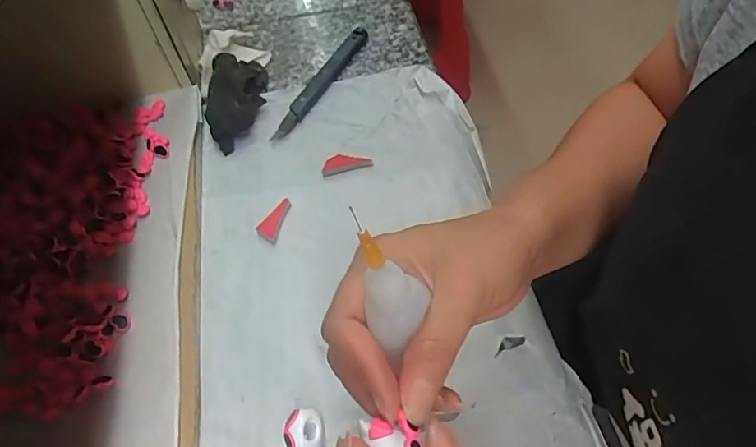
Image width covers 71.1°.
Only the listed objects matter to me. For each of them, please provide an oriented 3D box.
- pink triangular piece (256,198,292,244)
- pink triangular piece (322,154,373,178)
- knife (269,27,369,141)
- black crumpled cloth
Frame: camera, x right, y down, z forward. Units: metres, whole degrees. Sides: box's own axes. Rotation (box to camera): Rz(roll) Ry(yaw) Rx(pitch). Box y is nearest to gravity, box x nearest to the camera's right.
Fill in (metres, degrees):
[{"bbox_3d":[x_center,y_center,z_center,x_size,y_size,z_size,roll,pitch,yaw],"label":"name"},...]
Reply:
[{"bbox_3d":[-0.072,-0.003,0.381,0.016,0.009,0.034,30,61,20],"label":"pink triangular piece"},{"bbox_3d":[-0.024,-0.046,0.406,0.038,0.005,0.016,-16,57,-9],"label":"pink triangular piece"},{"bbox_3d":[-0.048,-0.125,0.457,0.019,0.012,0.147,25,60,17],"label":"knife"},{"bbox_3d":[-0.119,-0.107,0.436,0.047,0.031,0.094,13,57,10],"label":"black crumpled cloth"}]

